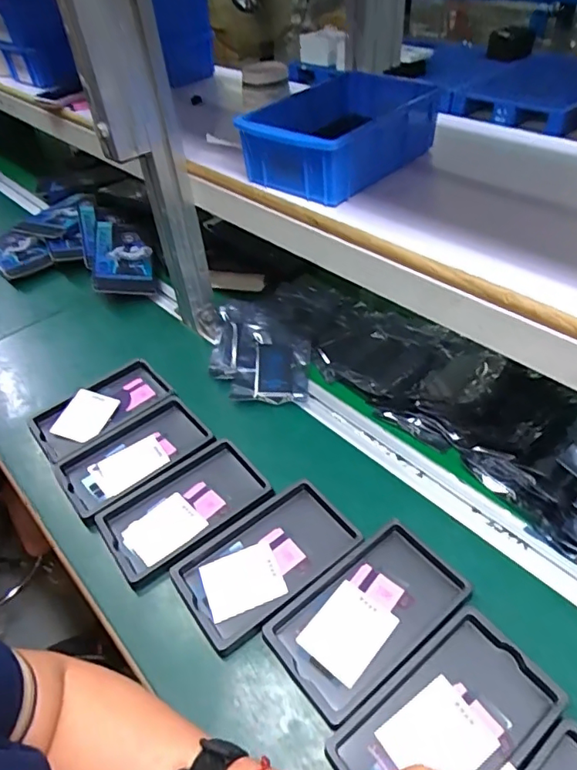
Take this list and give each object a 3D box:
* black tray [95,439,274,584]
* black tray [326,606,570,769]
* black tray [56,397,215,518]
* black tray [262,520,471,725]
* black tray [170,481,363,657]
[{"bbox_3d":[-0.104,0.123,0.541,0.158,0.017,0.099,-29,48,-24],"label":"black tray"},{"bbox_3d":[0.116,0.246,0.386,0.156,0.025,0.093,-30,48,-24],"label":"black tray"},{"bbox_3d":[-0.173,0.075,0.595,0.157,0.020,0.100,-31,49,-26],"label":"black tray"},{"bbox_3d":[0.067,0.193,0.451,0.158,0.022,0.092,-31,48,-25],"label":"black tray"},{"bbox_3d":[-0.020,0.160,0.491,0.156,0.025,0.095,-29,48,-24],"label":"black tray"}]

